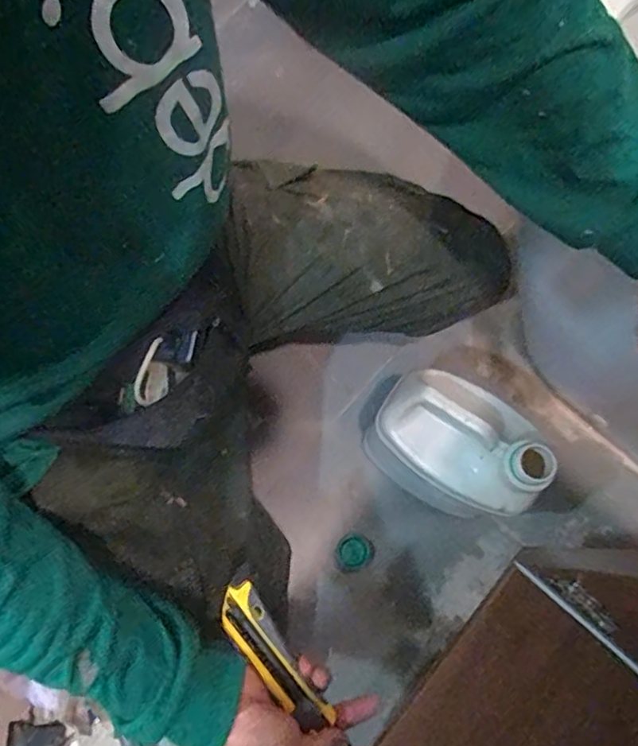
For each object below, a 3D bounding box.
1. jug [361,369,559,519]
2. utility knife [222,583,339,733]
[{"bbox_3d":[0.144,0.086,0.657,0.173,0.244,0.112,34,76,8],"label":"jug"},{"bbox_3d":[-0.041,0.236,0.482,0.035,0.019,0.129,-32,89,-10],"label":"utility knife"}]

